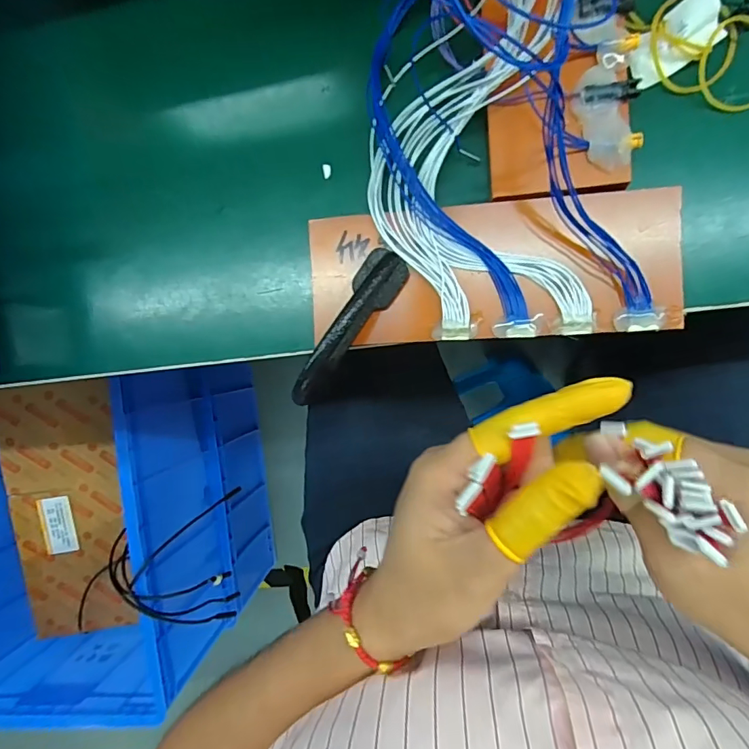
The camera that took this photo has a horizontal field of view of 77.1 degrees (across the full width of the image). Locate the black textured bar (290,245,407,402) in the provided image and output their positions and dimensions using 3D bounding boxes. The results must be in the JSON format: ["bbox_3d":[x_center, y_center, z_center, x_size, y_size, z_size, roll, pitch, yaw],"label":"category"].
[{"bbox_3d":[-0.015,-0.026,0.254,0.024,0.031,0.094,33,83,5],"label":"black textured bar"}]

